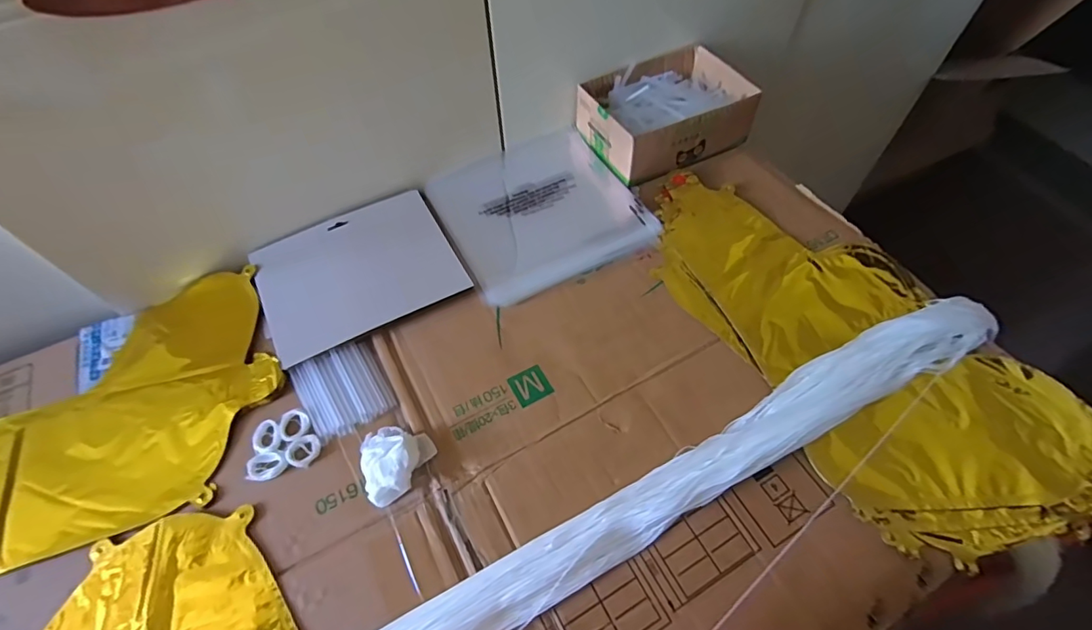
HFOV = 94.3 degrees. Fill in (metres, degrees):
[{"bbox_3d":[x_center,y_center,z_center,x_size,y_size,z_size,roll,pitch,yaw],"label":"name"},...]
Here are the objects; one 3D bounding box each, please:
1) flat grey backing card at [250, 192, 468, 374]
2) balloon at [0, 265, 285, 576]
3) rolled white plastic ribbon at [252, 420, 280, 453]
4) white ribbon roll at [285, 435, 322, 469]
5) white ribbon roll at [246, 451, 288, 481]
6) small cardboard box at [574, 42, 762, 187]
[{"bbox_3d":[-0.198,-0.049,0.535,0.194,0.009,0.158,-26,61,-15],"label":"flat grey backing card"},{"bbox_3d":[-0.438,0.113,0.444,0.390,0.015,0.223,-25,61,-14],"label":"balloon"},{"bbox_3d":[-0.243,0.105,0.439,0.023,0.004,0.028,-22,60,-12],"label":"rolled white plastic ribbon"},{"bbox_3d":[-0.207,0.115,0.432,0.025,0.004,0.027,0,58,1],"label":"white ribbon roll"},{"bbox_3d":[-0.234,0.127,0.425,0.032,0.004,0.024,-14,59,-8],"label":"white ribbon roll"},{"bbox_3d":[0.146,-0.253,0.625,0.190,0.063,0.144,-24,61,-14],"label":"small cardboard box"}]

